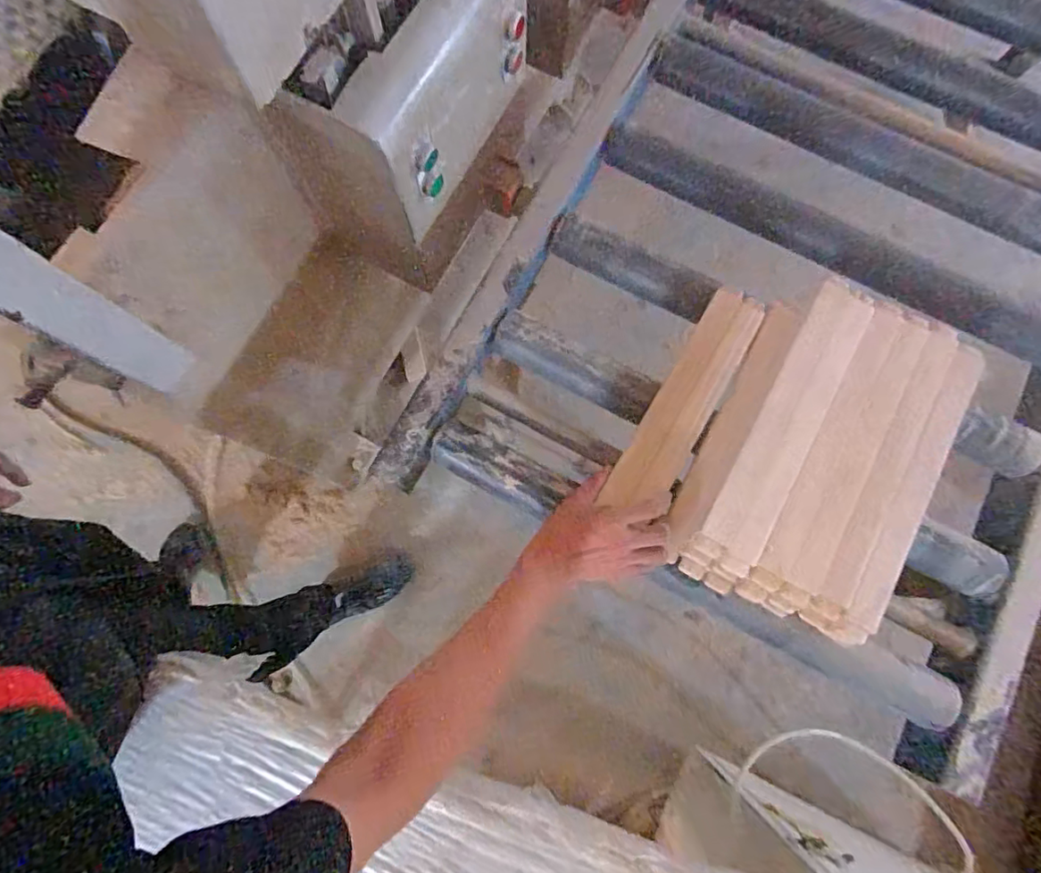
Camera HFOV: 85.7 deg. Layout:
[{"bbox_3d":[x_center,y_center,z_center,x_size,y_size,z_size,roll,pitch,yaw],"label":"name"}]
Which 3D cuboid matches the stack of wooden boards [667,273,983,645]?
[{"bbox_3d":[0.310,0.018,0.582,0.221,0.070,0.331,28,79,6],"label":"stack of wooden boards"}]

